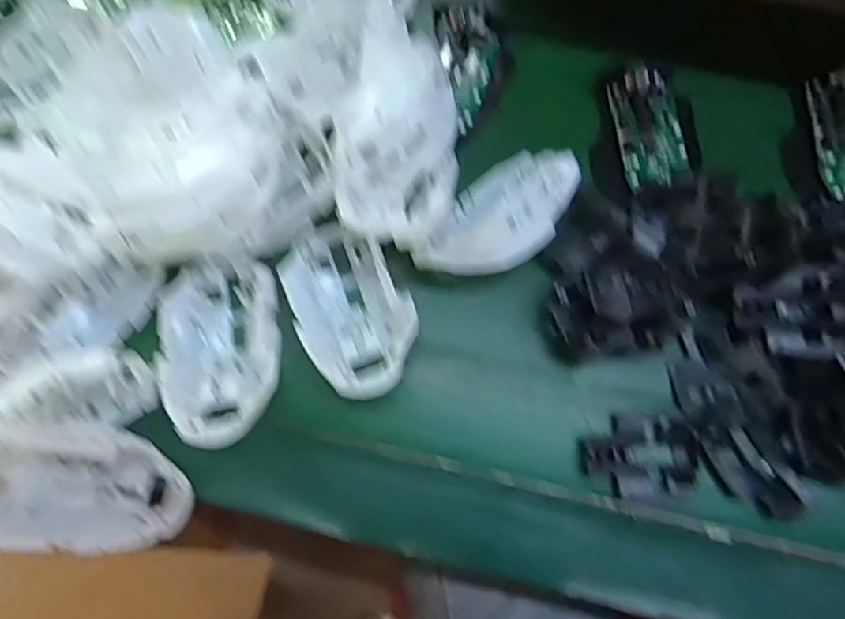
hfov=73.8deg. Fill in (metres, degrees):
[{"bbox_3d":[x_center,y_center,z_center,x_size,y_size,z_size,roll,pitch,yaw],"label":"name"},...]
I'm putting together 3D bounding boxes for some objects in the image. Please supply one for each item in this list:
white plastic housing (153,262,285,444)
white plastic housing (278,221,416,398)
[{"bbox_3d":[-0.123,0.026,0.343,0.066,0.034,0.110,-6,74,0],"label":"white plastic housing"},{"bbox_3d":[-0.046,-0.001,0.356,0.065,0.047,0.117,-30,76,-6],"label":"white plastic housing"}]

